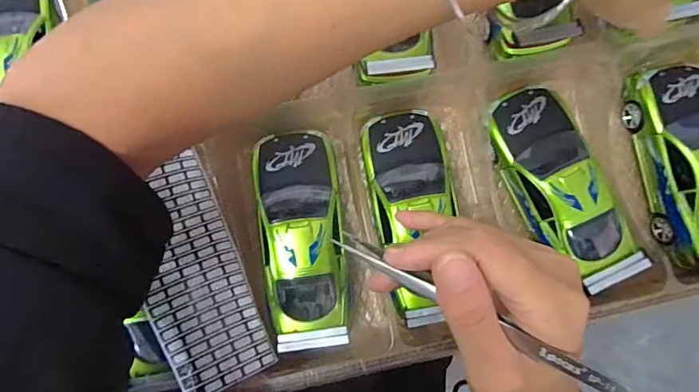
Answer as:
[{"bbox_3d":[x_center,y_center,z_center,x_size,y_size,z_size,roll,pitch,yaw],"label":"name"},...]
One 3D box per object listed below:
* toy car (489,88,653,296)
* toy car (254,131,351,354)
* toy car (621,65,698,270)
[{"bbox_3d":[0.128,-0.005,0.280,0.050,0.028,0.126,-25,84,-3],"label":"toy car"},{"bbox_3d":[-0.028,0.024,0.269,0.049,0.026,0.127,-8,84,-1],"label":"toy car"},{"bbox_3d":[0.217,-0.020,0.285,0.047,0.036,0.126,-12,84,-1],"label":"toy car"}]

